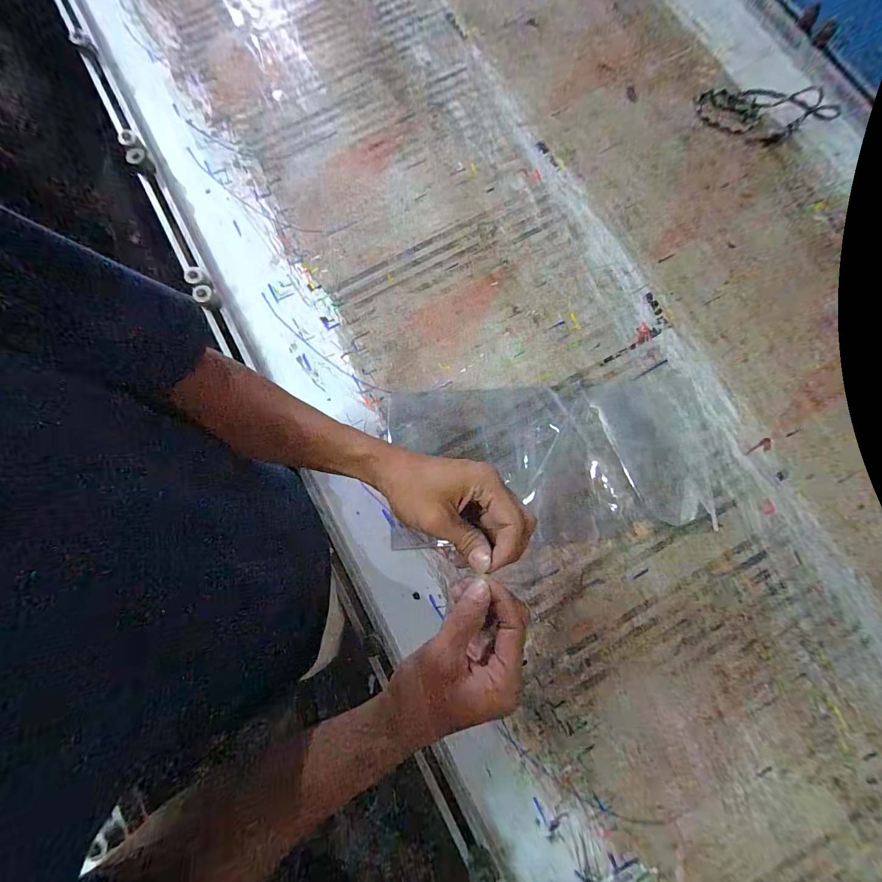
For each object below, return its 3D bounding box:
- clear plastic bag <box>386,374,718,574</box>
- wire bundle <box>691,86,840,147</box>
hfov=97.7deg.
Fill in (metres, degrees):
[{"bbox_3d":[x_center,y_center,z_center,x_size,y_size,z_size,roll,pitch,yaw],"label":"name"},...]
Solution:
[{"bbox_3d":[0.166,0.039,0.603,0.484,0.013,0.260,-4,79,0],"label":"clear plastic bag"},{"bbox_3d":[0.589,-0.595,0.702,0.232,0.019,0.111,6,80,2],"label":"wire bundle"}]

